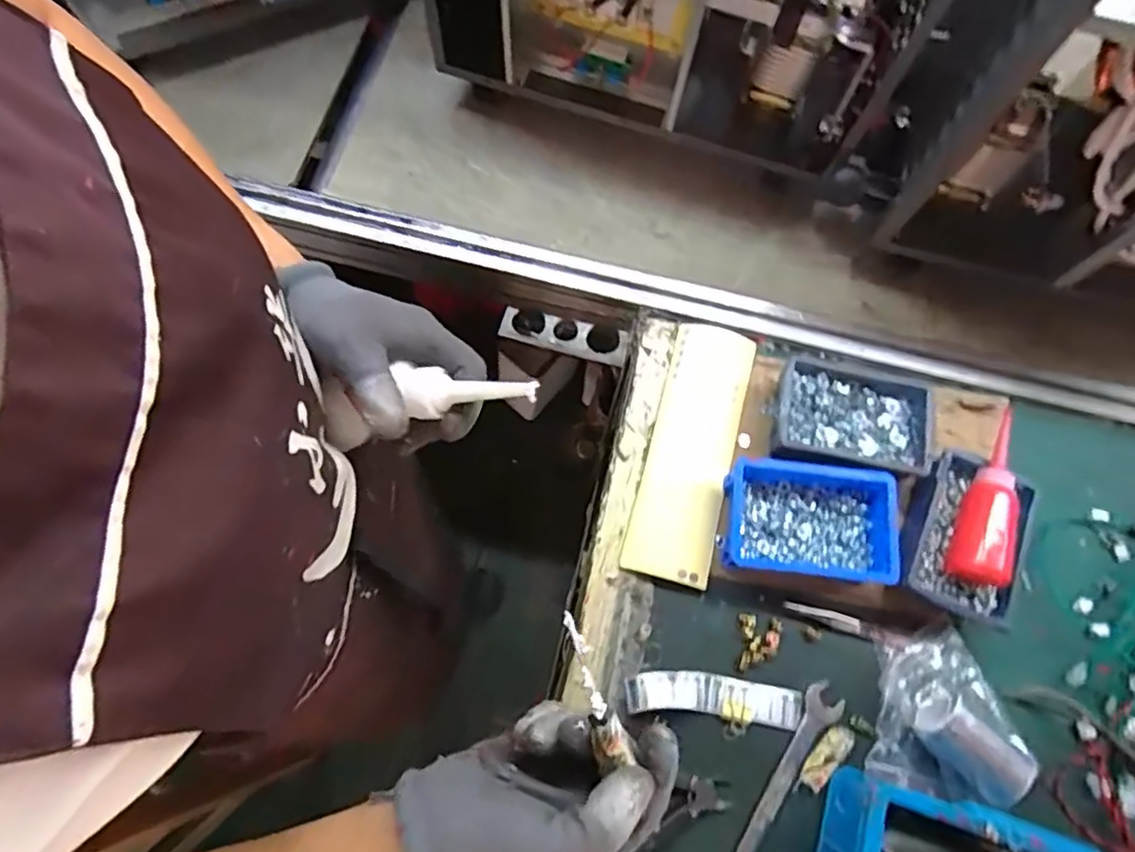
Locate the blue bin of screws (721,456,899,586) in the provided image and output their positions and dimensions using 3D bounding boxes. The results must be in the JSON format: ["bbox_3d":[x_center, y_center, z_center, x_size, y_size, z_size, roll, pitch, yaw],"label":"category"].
[{"bbox_3d":[0.221,0.089,0.587,0.148,0.056,0.096,8,72,0],"label":"blue bin of screws"}]

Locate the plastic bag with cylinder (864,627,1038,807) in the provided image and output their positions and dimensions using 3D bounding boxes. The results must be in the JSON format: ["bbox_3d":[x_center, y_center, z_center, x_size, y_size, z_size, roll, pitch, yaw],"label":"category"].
[{"bbox_3d":[0.327,0.245,0.548,0.118,0.041,0.138,18,73,4],"label":"plastic bag with cylinder"}]

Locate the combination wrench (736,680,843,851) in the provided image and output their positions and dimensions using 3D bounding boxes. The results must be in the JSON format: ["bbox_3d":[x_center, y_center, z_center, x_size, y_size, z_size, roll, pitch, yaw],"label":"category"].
[{"bbox_3d":[0.172,0.310,0.532,0.033,0.015,0.204,35,74,9],"label":"combination wrench"}]

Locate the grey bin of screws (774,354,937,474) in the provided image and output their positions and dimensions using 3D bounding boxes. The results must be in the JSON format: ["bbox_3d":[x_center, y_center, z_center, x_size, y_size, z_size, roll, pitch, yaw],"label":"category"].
[{"bbox_3d":[0.271,-0.004,0.621,0.149,0.054,0.101,9,72,1],"label":"grey bin of screws"}]

